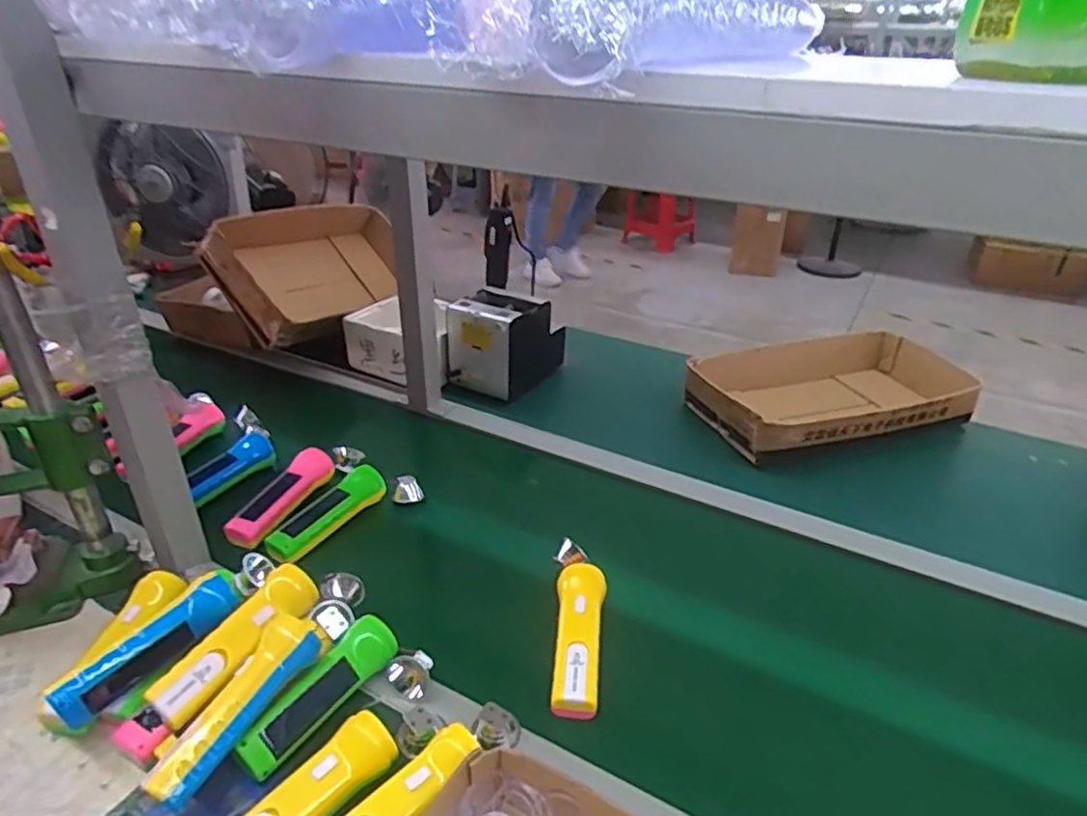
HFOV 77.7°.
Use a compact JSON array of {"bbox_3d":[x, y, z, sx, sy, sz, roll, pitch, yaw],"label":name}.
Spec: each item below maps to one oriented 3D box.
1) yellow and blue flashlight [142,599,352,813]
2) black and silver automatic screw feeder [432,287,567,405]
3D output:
[{"bbox_3d":[-0.244,0.231,0.580,0.047,0.048,0.209,15,33,23],"label":"yellow and blue flashlight"},{"bbox_3d":[-0.074,-0.115,1.161,0.159,0.149,0.173,18,34,27],"label":"black and silver automatic screw feeder"}]

